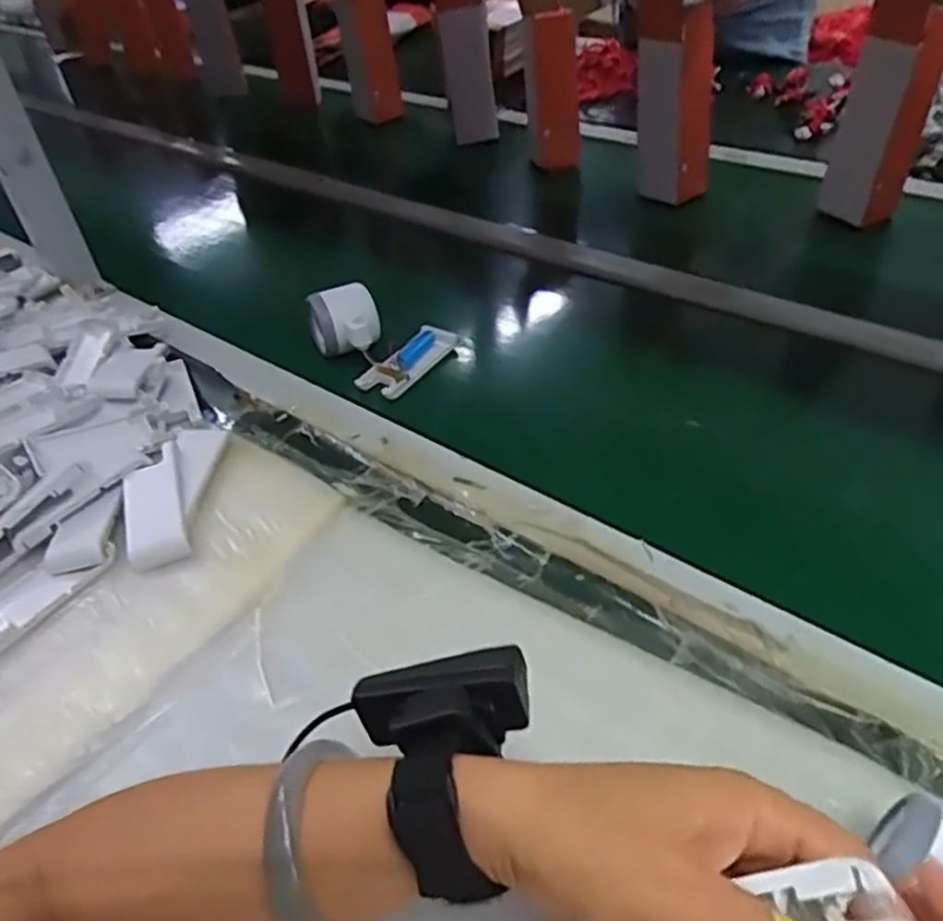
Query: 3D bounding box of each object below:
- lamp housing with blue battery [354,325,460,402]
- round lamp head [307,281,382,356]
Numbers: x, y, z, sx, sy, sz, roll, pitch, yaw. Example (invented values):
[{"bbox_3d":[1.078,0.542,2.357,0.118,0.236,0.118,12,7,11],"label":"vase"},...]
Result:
[{"bbox_3d":[-0.054,-0.090,0.659,0.043,0.019,0.101,21,48,27],"label":"lamp housing with blue battery"},{"bbox_3d":[-0.115,-0.125,0.666,0.063,0.049,0.057,-9,41,-3],"label":"round lamp head"}]

